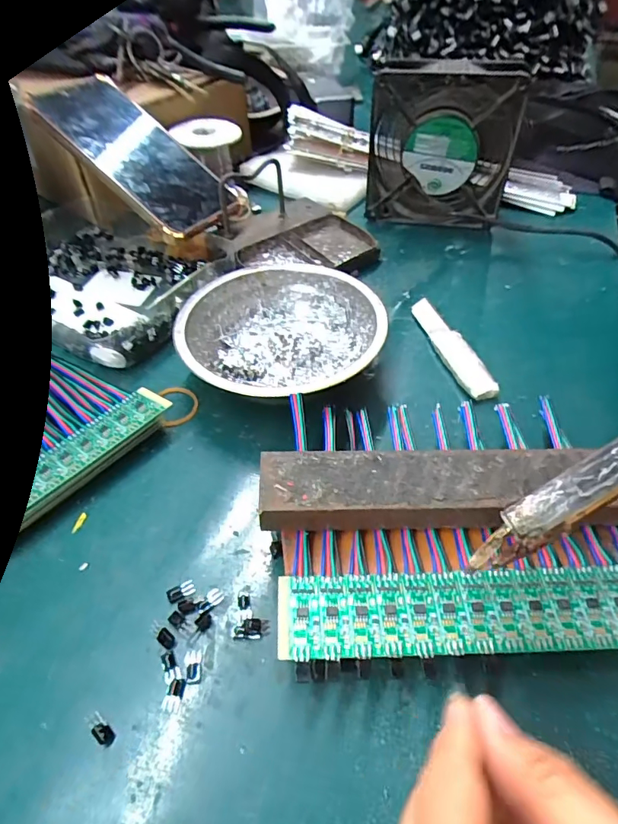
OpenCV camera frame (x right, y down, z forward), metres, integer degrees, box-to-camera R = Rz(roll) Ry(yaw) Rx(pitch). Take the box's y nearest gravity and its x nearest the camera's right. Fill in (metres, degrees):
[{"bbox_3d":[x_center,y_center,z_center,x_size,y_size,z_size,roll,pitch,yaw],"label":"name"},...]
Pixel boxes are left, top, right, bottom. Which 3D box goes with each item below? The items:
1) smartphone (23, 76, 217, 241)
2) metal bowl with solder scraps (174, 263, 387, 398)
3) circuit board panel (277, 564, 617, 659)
[{"bbox_3d":[-0.140,-0.209,0.384,0.165,0.006,0.082,45,59,4],"label":"smartphone"},{"bbox_3d":[-0.019,-0.047,0.311,0.128,0.038,0.124,-37,57,-28],"label":"metal bowl with solder scraps"},{"bbox_3d":[0.071,0.081,0.196,0.164,0.004,0.032,-1,50,-2],"label":"circuit board panel"}]

